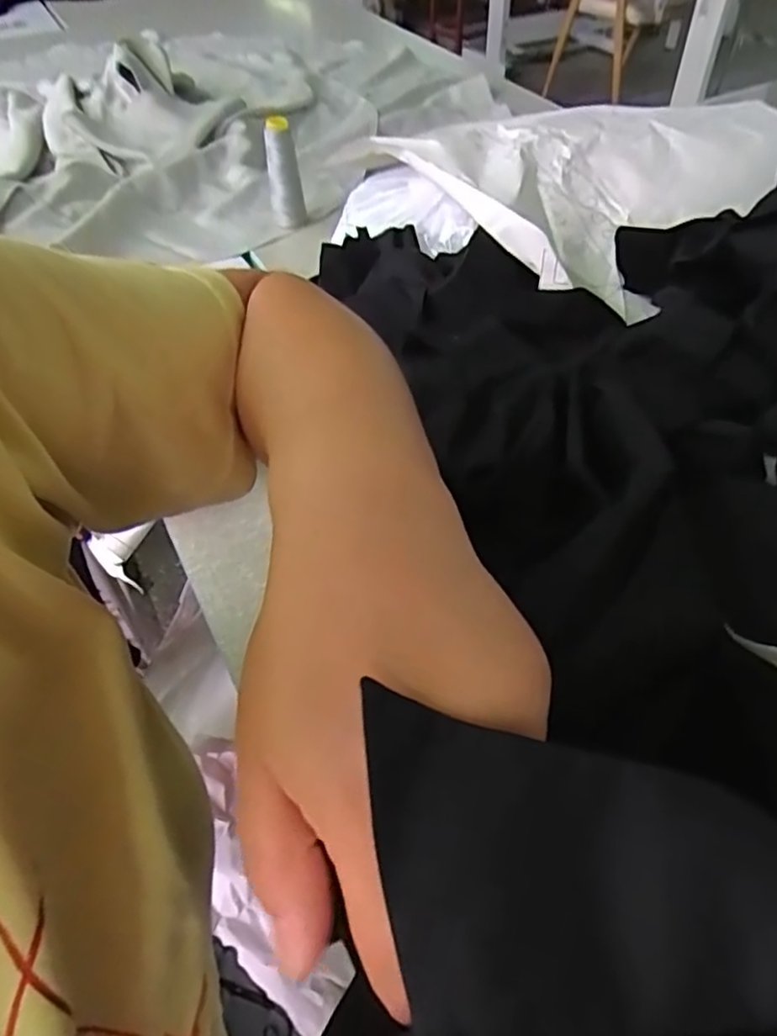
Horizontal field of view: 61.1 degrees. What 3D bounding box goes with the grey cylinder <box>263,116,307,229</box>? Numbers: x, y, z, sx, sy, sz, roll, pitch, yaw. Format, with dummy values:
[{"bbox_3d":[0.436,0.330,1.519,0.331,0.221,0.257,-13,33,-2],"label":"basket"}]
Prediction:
[{"bbox_3d":[-0.118,-0.391,0.750,0.035,0.111,0.026,-12,29,-9],"label":"grey cylinder"}]

